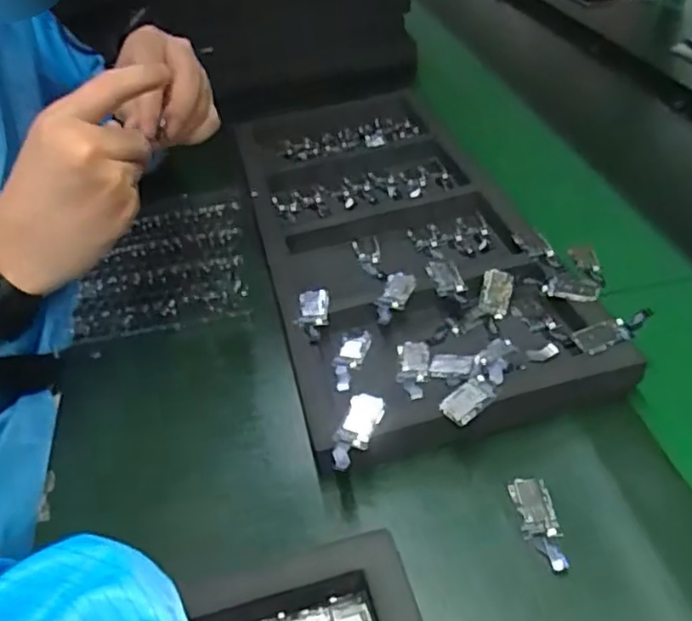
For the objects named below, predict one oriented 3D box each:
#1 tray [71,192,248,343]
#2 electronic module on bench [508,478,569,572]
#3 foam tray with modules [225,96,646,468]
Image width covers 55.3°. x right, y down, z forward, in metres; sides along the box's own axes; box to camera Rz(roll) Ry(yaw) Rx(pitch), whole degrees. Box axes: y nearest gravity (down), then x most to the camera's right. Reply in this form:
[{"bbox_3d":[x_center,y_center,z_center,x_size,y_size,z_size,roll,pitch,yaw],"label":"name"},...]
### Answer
[{"bbox_3d":[-0.168,-0.049,0.619,0.146,0.012,0.214,-9,39,-6],"label":"tray"},{"bbox_3d":[0.112,0.121,0.380,0.021,0.004,0.057,-7,38,-4],"label":"electronic module on bench"},{"bbox_3d":[0.036,-0.081,0.606,0.224,0.042,0.496,-11,39,-8],"label":"foam tray with modules"}]

